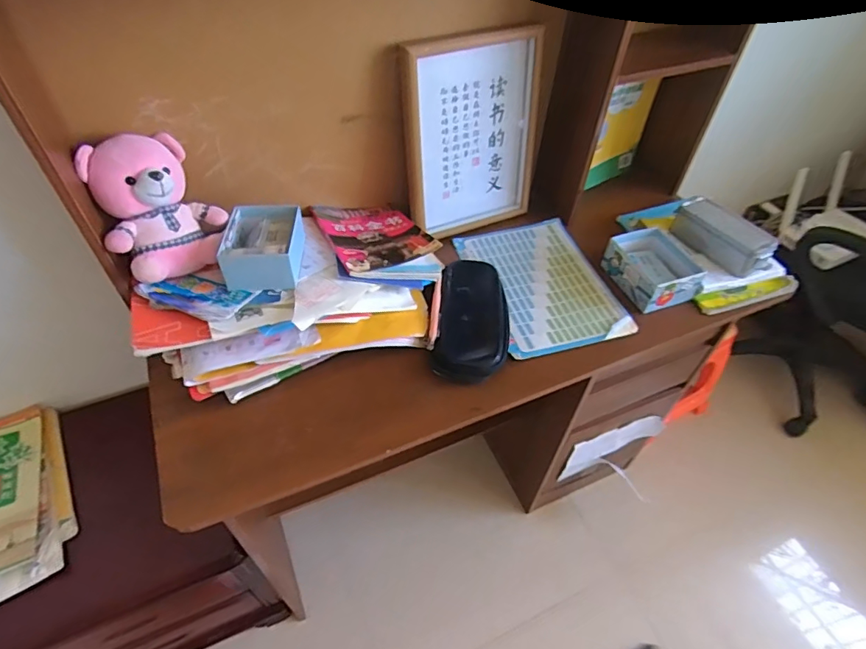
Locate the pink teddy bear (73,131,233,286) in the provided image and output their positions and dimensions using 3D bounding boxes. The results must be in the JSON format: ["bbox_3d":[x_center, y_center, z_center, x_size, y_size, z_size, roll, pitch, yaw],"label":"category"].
[{"bbox_3d":[-0.354,-0.150,0.649,0.142,0.148,0.119,-32,58,-26],"label":"pink teddy bear"}]

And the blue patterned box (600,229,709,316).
[{"bbox_3d":[0.359,-0.093,0.829,0.115,0.050,0.134,-15,52,-15],"label":"blue patterned box"}]

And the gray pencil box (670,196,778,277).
[{"bbox_3d":[0.486,-0.153,0.852,0.078,0.054,0.162,-33,58,-26],"label":"gray pencil box"}]

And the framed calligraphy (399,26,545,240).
[{"bbox_3d":[0.070,-0.301,0.829,0.238,0.315,0.022,-21,46,-19],"label":"framed calligraphy"}]

